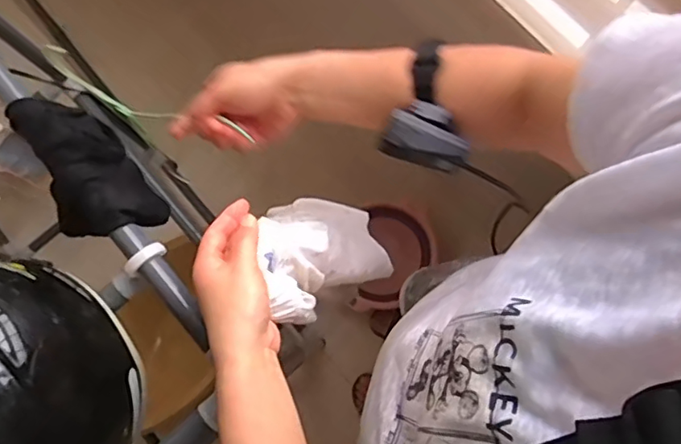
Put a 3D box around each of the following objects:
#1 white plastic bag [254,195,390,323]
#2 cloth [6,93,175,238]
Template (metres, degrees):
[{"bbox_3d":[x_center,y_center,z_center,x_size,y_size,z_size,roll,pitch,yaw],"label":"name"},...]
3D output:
[{"bbox_3d":[-0.025,0.022,0.566,0.140,0.245,0.063,39,105,7],"label":"white plastic bag"},{"bbox_3d":[-0.248,-0.056,0.536,0.073,0.064,0.161,-34,81,-5],"label":"cloth"}]

